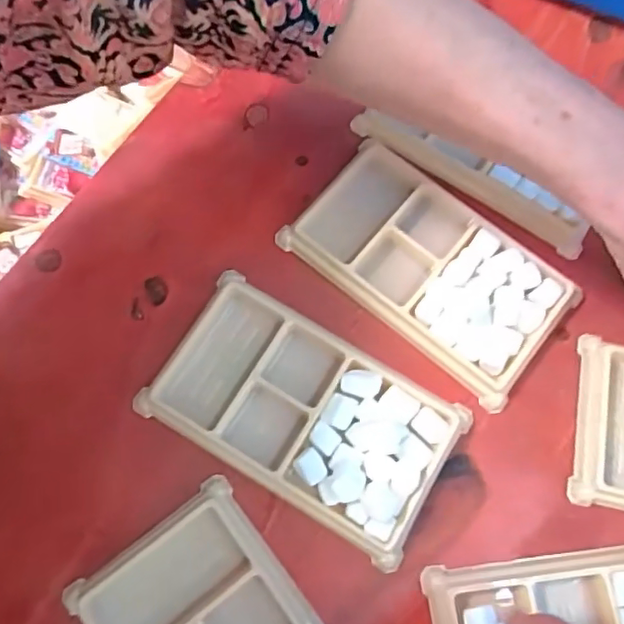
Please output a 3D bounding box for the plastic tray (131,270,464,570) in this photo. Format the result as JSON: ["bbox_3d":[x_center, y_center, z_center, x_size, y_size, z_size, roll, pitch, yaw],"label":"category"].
[{"bbox_3d":[-0.005,0.046,0.261,0.136,0.016,0.077,30,75,12],"label":"plastic tray"}]

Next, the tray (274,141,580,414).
[{"bbox_3d":[0.059,-0.023,0.286,0.135,0.012,0.075,38,77,14],"label":"tray"}]

